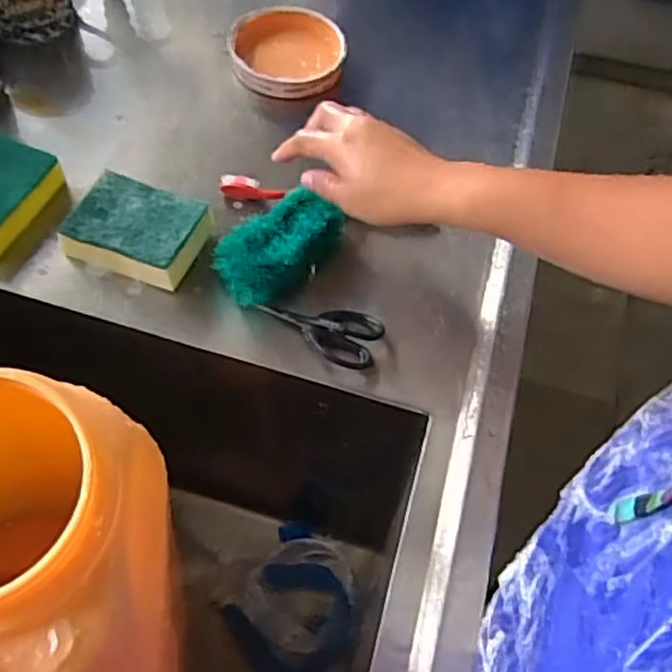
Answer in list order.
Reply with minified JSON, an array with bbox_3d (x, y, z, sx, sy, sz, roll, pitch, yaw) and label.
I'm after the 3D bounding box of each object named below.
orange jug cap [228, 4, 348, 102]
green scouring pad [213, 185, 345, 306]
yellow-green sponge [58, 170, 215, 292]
[{"bbox_3d":[-0.048,-0.285,0.709,0.112,0.030,0.118,1,57,-2],"label":"orange jug cap"},{"bbox_3d":[-0.045,-0.073,0.569,0.066,0.040,0.114,24,59,12],"label":"green scouring pad"},{"bbox_3d":[-0.162,-0.085,0.568,0.104,0.035,0.075,17,58,8],"label":"yellow-green sponge"}]

